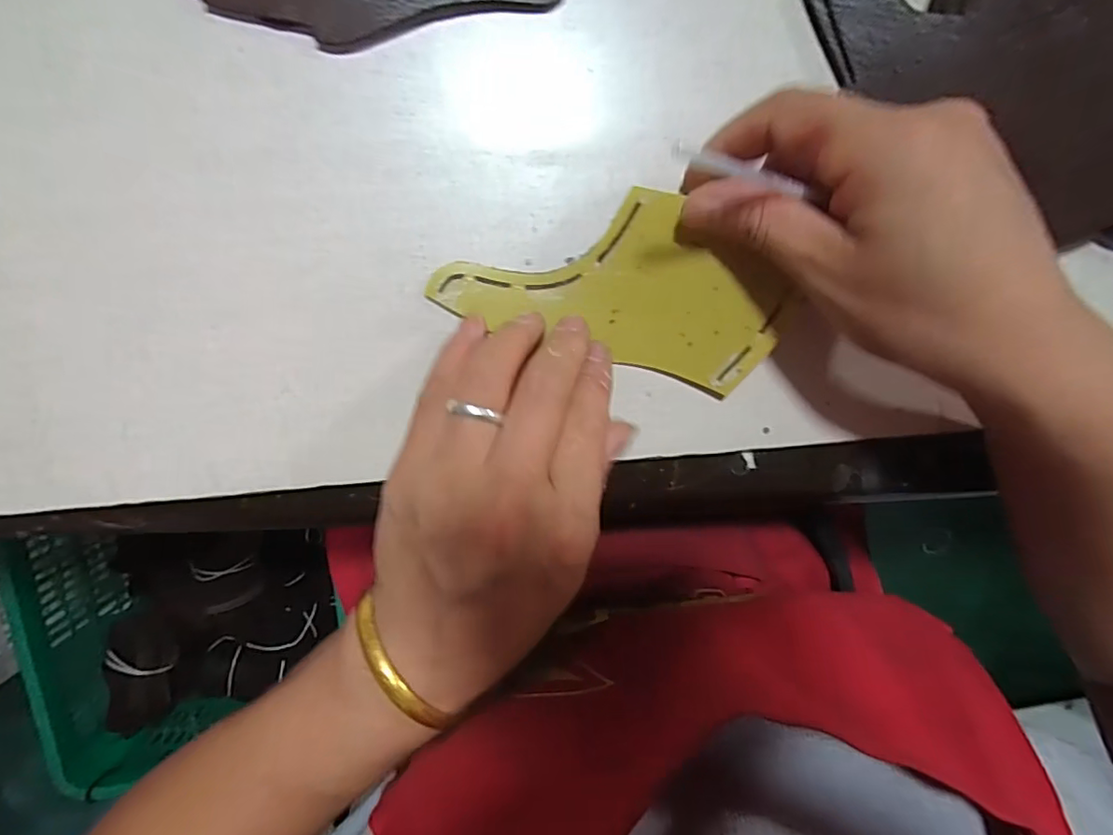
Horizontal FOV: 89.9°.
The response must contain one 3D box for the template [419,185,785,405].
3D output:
[{"bbox_3d":[0.024,-0.058,0.227,0.133,0.007,0.066,18,102,-3],"label":"template"}]

